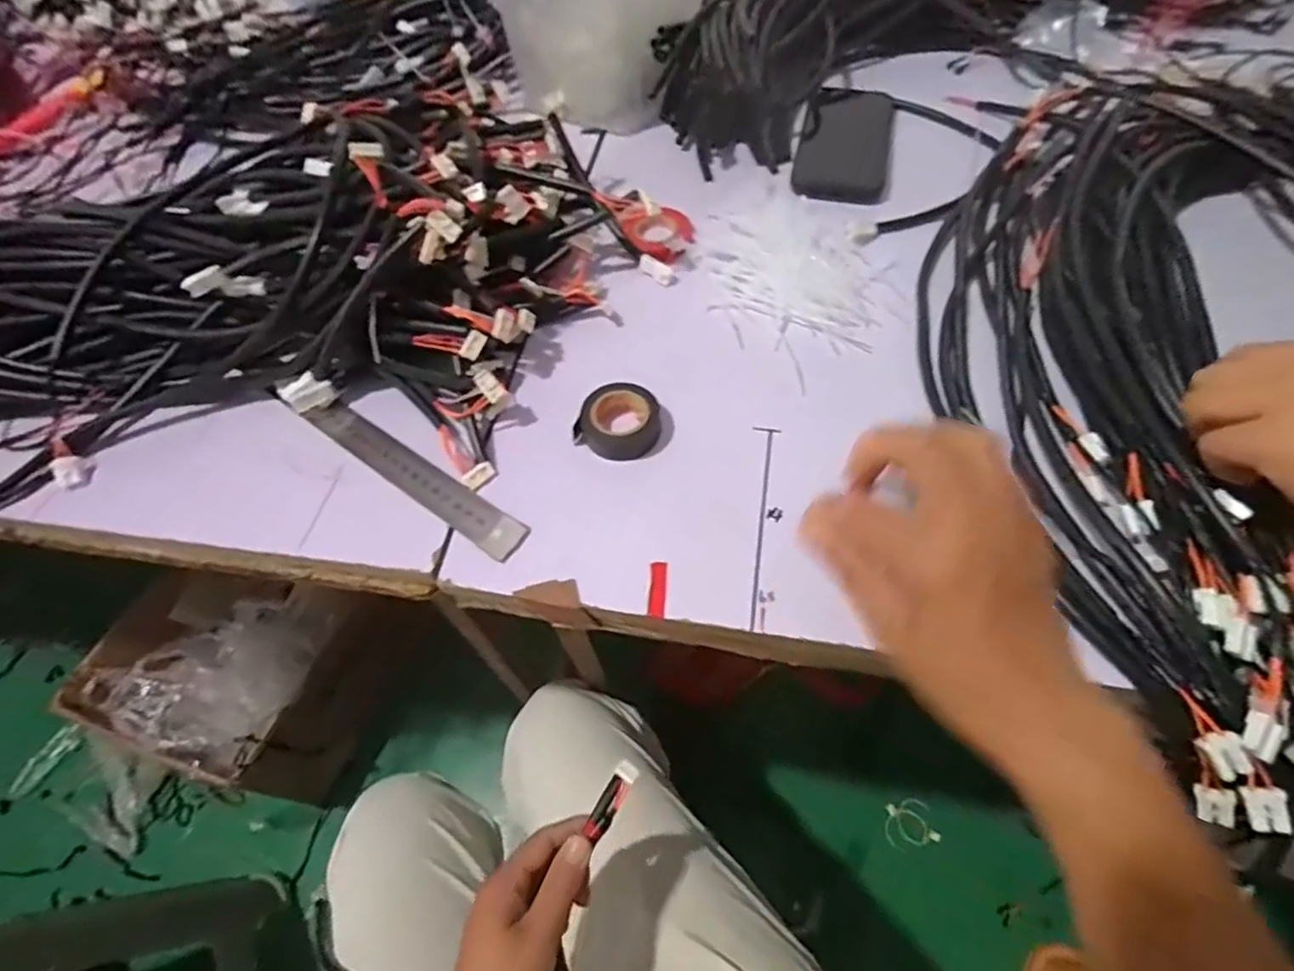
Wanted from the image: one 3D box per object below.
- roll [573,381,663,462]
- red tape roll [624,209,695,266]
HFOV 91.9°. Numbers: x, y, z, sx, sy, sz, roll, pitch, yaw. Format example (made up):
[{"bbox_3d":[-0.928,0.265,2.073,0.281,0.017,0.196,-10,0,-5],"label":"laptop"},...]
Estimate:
[{"bbox_3d":[-0.017,-0.044,0.411,0.049,0.018,0.047,-2,58,3],"label":"roll"},{"bbox_3d":[0.012,-0.208,0.512,0.055,0.013,0.064,-11,58,-3],"label":"red tape roll"}]

